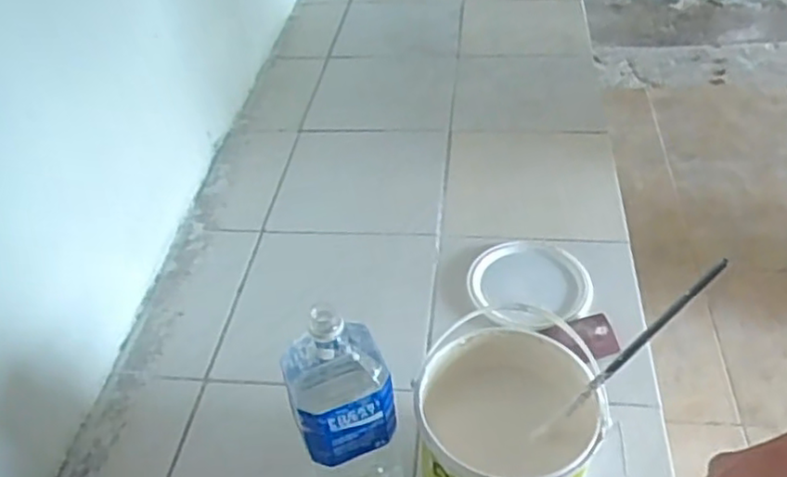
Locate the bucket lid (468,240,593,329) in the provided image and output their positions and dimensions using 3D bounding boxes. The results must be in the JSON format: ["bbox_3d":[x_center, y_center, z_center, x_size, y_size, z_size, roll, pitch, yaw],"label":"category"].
[{"bbox_3d":[0.204,0.063,0.999,0.171,0.022,0.171,-3,42,3],"label":"bucket lid"}]

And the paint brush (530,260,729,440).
[{"bbox_3d":[0.212,0.114,0.624,0.016,0.262,0.012,17,35,-27],"label":"paint brush"}]

